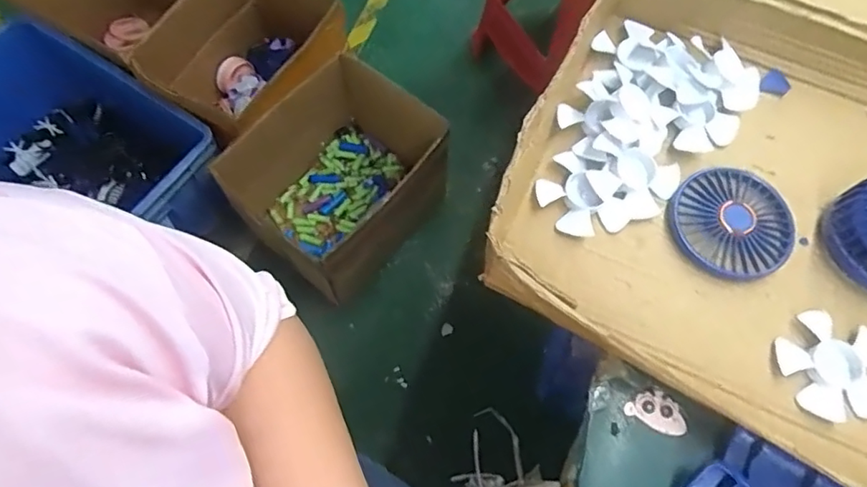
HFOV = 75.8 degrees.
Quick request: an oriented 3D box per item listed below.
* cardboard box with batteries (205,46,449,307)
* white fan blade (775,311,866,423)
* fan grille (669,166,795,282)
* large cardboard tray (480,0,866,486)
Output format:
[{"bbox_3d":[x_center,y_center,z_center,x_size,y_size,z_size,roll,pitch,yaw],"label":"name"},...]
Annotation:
[{"bbox_3d":[-0.193,-0.110,1.103,0.308,0.249,0.345,39,72,14],"label":"cardboard box with batteries"},{"bbox_3d":[0.270,0.081,0.373,0.069,0.009,0.070,-25,68,-9],"label":"white fan blade"},{"bbox_3d":[0.220,-0.016,0.411,0.084,0.013,0.084,0,67,1],"label":"fan grille"},{"bbox_3d":[0.316,0.006,0.379,0.513,0.054,0.316,23,69,11],"label":"large cardboard tray"}]

